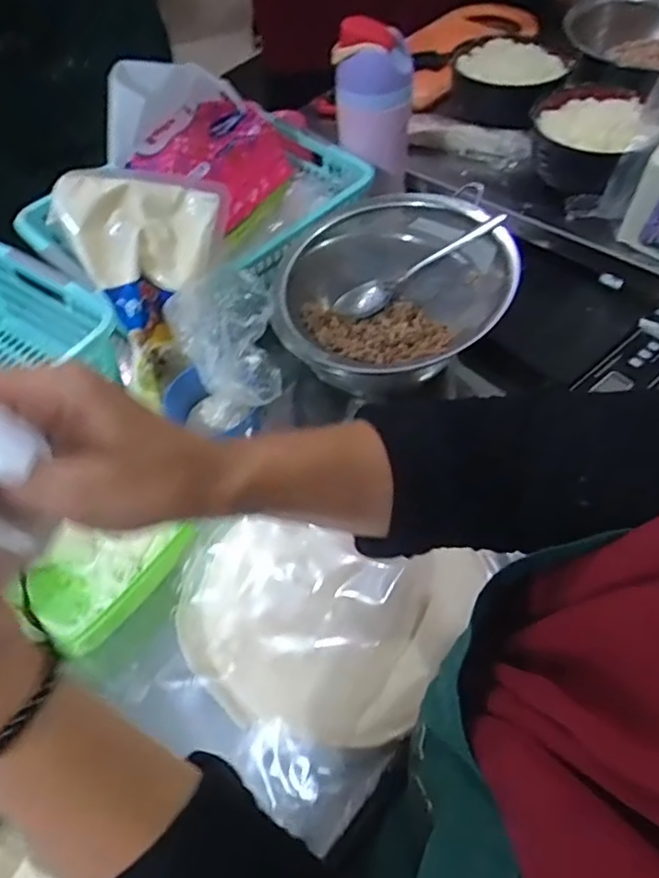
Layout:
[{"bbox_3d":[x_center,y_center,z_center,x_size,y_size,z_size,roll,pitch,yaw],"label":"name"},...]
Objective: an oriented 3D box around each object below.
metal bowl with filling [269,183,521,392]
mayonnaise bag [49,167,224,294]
[{"bbox_3d":[0.056,-0.134,0.572,0.214,0.070,0.209,-2,55,2],"label":"metal bowl with filling"},{"bbox_3d":[-0.148,-0.166,0.509,0.139,0.088,0.054,-3,10,-29],"label":"mayonnaise bag"}]

